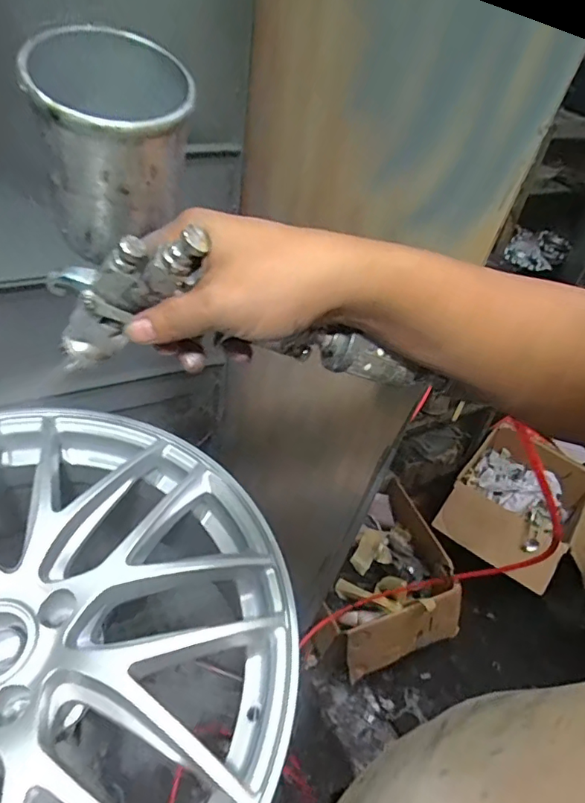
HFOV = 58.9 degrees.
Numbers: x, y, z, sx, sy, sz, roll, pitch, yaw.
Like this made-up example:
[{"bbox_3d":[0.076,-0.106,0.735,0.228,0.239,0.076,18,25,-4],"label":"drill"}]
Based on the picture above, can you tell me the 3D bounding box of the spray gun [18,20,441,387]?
[{"bbox_3d":[-0.026,-0.093,0.299,0.219,0.176,0.081,7,42,3],"label":"spray gun"}]

